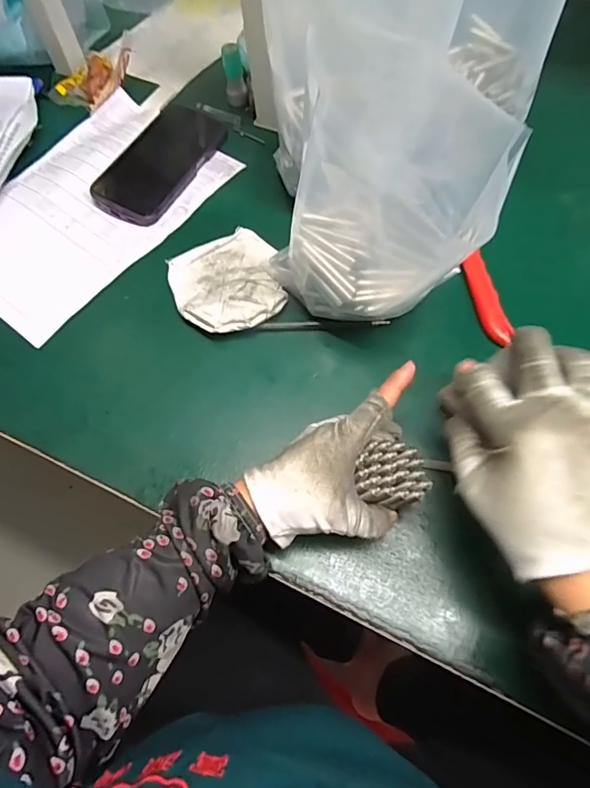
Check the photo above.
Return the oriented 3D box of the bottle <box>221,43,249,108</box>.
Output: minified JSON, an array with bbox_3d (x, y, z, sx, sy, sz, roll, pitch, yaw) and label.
[{"bbox_3d":[-0.070,-0.371,0.548,0.026,0.059,0.020,-8,63,0],"label":"bottle"}]

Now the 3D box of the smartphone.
[{"bbox_3d":[-0.150,-0.255,0.512,0.082,0.015,0.161,29,72,4],"label":"smartphone"}]

